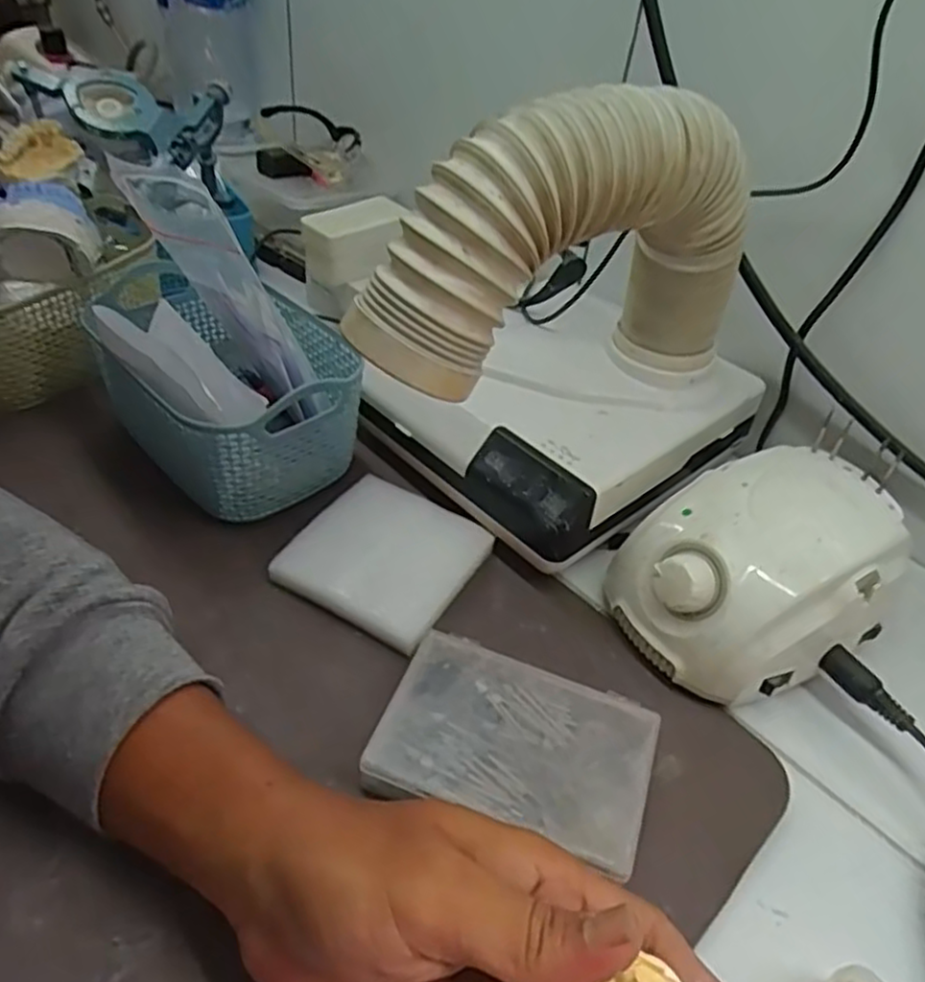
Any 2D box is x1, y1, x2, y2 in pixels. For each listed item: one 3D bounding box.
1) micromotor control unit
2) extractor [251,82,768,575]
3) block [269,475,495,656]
[{"bbox_3d":[0.158,0.044,0.380,0.137,0.079,0.101,-16,47,-24],"label":"micromotor control unit"},{"bbox_3d":[0.050,-0.098,0.388,0.264,0.221,0.154,-26,51,-32],"label":"extractor"},{"bbox_3d":[-0.042,0.035,0.403,0.094,0.020,0.092,24,44,18],"label":"block"}]

